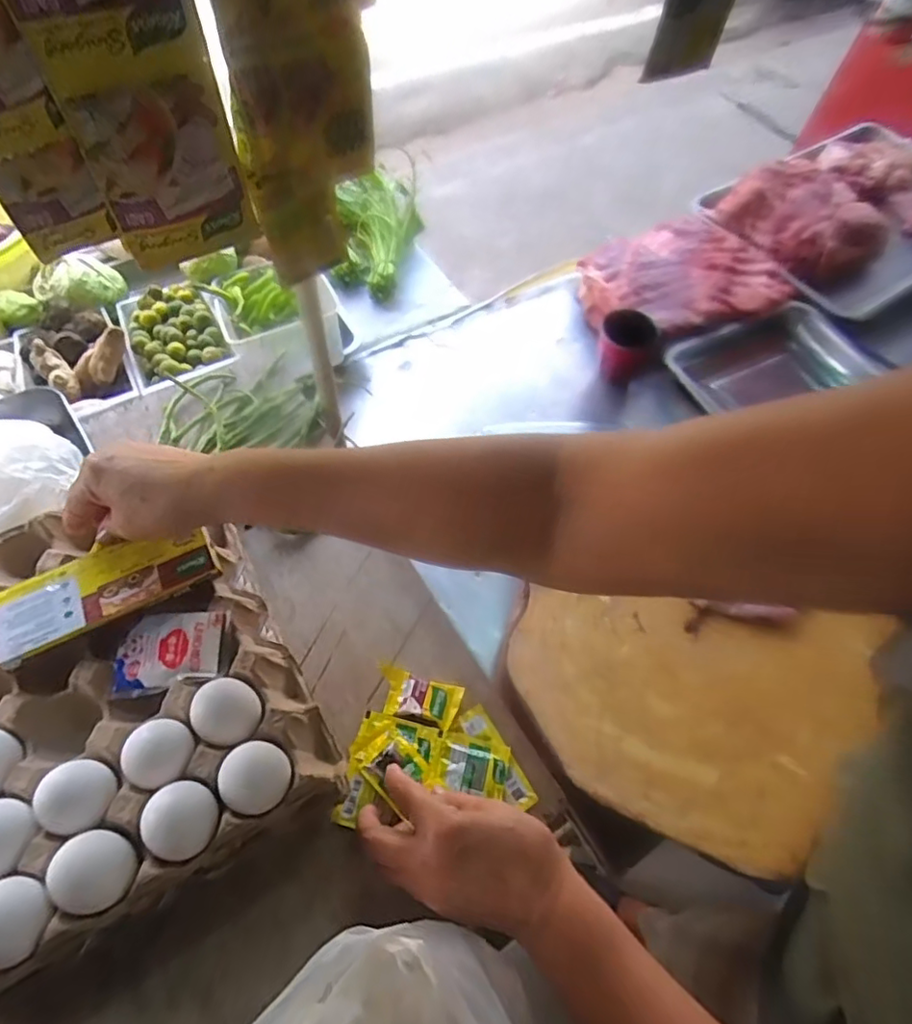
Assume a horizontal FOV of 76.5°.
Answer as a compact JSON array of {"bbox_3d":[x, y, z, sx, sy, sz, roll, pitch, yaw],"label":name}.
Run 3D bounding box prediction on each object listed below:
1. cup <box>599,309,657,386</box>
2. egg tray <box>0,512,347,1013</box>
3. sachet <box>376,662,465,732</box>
[{"bbox_3d":[0.260,-0.256,0.897,0.078,0.104,0.084,26,61,10],"label":"cup"},{"bbox_3d":[-0.269,0.133,0.407,0.283,0.077,0.304,-28,66,-19],"label":"egg tray"},{"bbox_3d":[-0.035,0.160,0.502,0.073,0.011,0.041,17,60,6],"label":"sachet"}]

